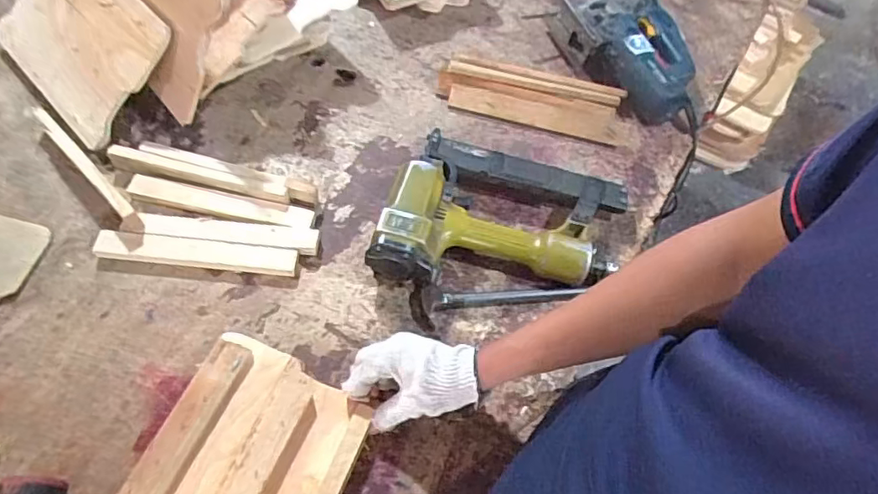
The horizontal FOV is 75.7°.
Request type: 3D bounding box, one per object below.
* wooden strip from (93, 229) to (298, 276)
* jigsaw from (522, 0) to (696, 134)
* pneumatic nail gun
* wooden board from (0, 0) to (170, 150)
[{"bbox_3d":[-0.285,0.005,0.668,0.227,0.019,0.033,6,59,-2],"label":"wooden strip"},{"bbox_3d":[0.294,-0.301,0.862,0.201,0.081,0.250,-9,61,-11],"label":"jigsaw"},{"bbox_3d":[0.086,-0.034,0.700,0.283,0.071,0.226,17,59,4],"label":"pneumatic nail gun"},{"bbox_3d":[-0.500,-0.295,0.773,0.304,0.015,0.194,43,101,20],"label":"wooden board"}]

